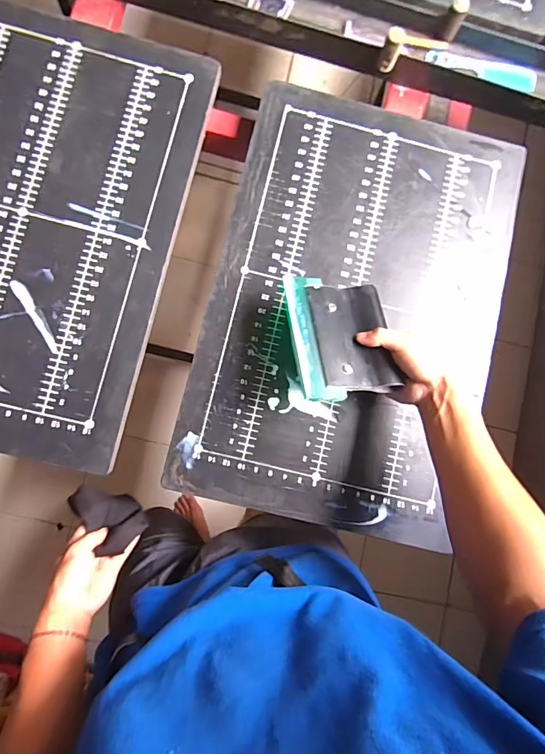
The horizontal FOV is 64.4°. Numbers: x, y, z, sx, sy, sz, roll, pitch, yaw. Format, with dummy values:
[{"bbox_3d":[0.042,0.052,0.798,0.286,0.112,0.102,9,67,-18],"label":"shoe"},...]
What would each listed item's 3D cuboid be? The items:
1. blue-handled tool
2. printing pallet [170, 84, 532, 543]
[{"bbox_3d":[0.317,-0.464,0.650,0.169,0.026,0.027,9,82,-3],"label":"blue-handled tool"},{"bbox_3d":[0.118,-0.100,0.601,0.388,0.020,0.587,13,82,-3],"label":"printing pallet"}]

